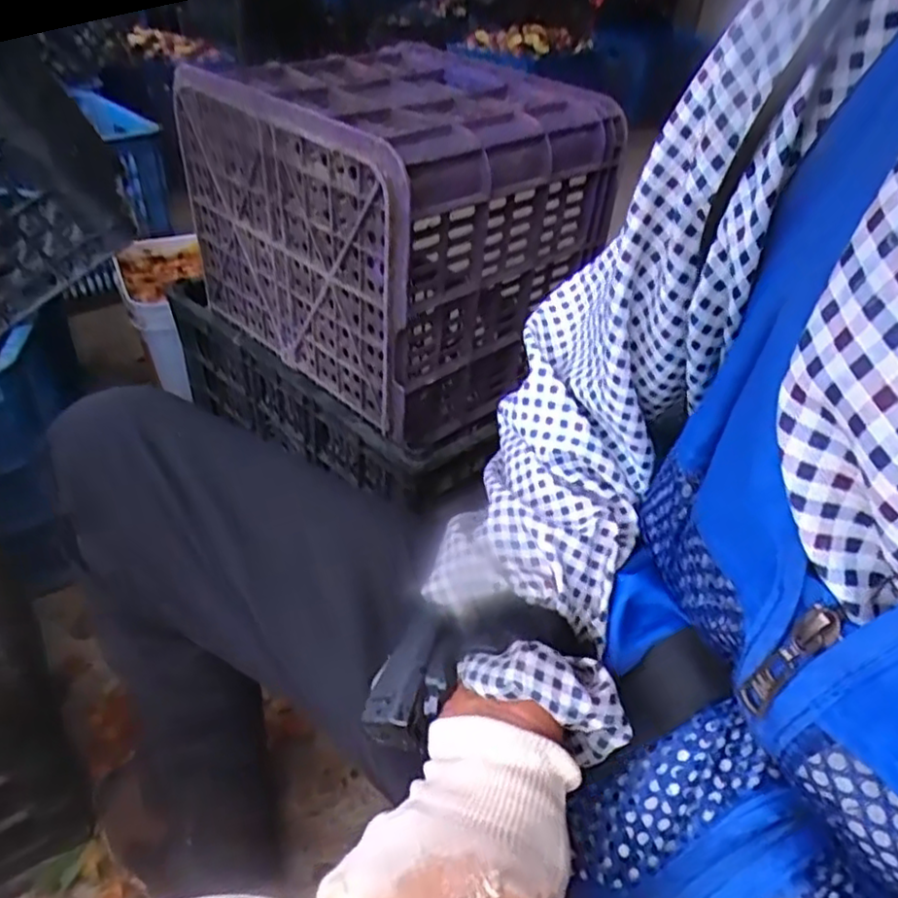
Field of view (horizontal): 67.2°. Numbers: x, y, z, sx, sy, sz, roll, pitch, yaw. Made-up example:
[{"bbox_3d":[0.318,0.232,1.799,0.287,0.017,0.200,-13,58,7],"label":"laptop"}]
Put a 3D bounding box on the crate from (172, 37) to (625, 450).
[{"bbox_3d":[-0.064,-0.237,0.751,0.342,0.294,0.320,32,45,29],"label":"crate"}]

